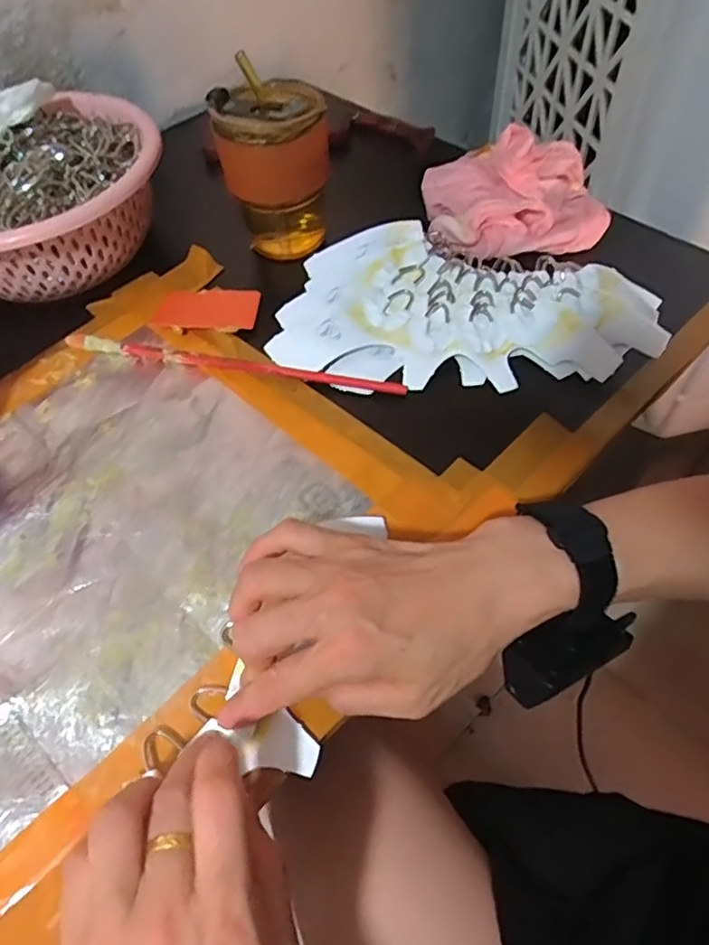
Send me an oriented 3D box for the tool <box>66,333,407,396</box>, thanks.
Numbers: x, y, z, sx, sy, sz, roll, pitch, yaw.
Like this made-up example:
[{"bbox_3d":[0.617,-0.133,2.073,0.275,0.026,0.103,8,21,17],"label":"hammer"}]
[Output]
[{"bbox_3d":[-0.091,-0.080,0.427,0.255,0.007,0.012,9,57,9],"label":"tool"}]

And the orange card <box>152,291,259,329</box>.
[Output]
[{"bbox_3d":[-0.115,-0.128,0.463,0.078,0.005,0.039,0,56,3],"label":"orange card"}]

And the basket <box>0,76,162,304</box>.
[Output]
[{"bbox_3d":[-0.262,-0.224,0.483,0.215,0.099,0.164,-25,59,-13],"label":"basket"}]

